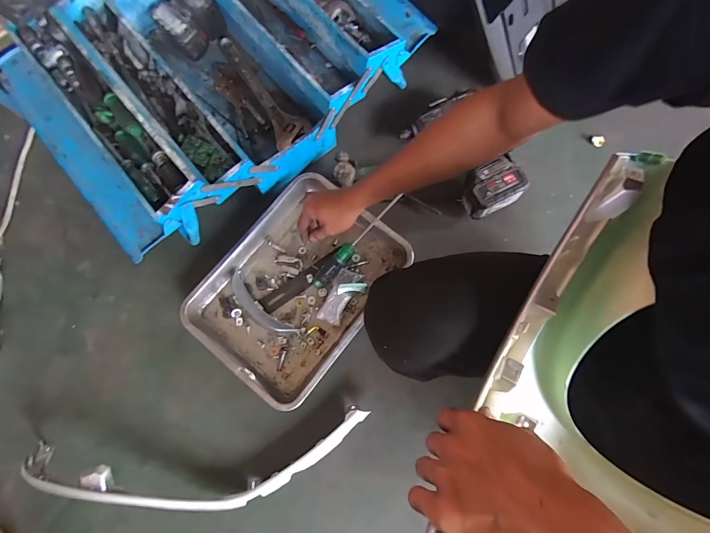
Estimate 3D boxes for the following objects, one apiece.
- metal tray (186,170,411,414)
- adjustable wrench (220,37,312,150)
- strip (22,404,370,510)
[{"bbox_3d":[-0.111,0.034,0.683,0.294,0.043,0.386,38,80,7],"label":"metal tray"},{"bbox_3d":[-0.216,-0.407,0.795,0.082,0.013,0.306,-34,81,-7],"label":"adjustable wrench"},{"bbox_3d":[-0.262,0.348,0.586,0.580,0.085,0.140,-6,78,-2],"label":"strip"}]

